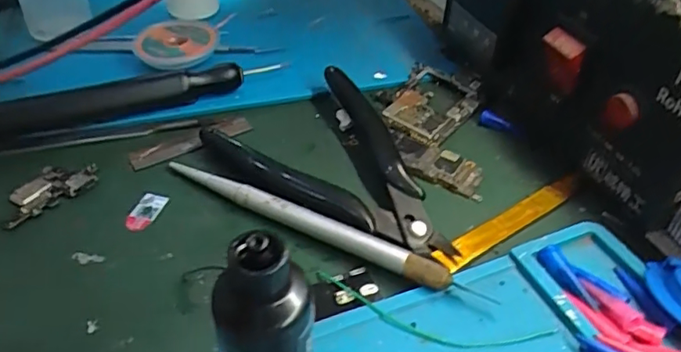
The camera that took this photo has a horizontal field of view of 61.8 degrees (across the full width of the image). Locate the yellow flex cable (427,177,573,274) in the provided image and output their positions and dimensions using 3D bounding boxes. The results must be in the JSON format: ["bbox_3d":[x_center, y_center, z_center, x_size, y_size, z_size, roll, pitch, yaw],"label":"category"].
[{"bbox_3d":[0.066,0.018,0.225,0.073,0.005,0.010,-26,48,-27],"label":"yellow flex cable"}]

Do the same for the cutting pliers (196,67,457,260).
[{"bbox_3d":[0.002,-0.003,0.234,0.070,0.017,0.105,-29,49,-30],"label":"cutting pliers"}]

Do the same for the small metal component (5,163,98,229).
[{"bbox_3d":[-0.121,0.005,0.234,0.022,0.006,0.039,32,50,31],"label":"small metal component"}]

